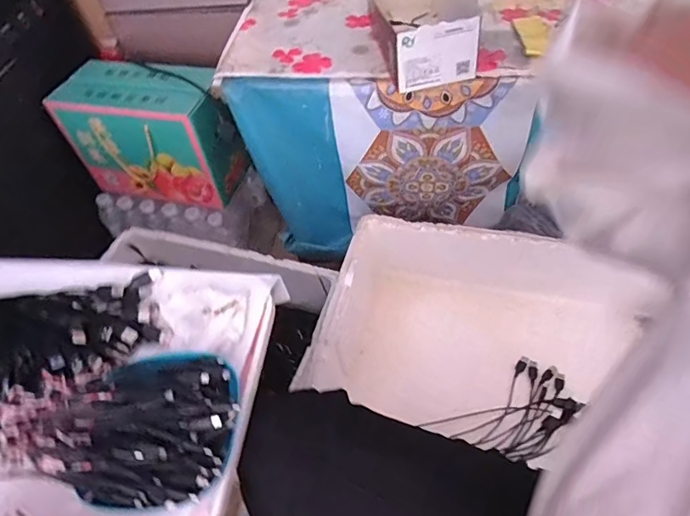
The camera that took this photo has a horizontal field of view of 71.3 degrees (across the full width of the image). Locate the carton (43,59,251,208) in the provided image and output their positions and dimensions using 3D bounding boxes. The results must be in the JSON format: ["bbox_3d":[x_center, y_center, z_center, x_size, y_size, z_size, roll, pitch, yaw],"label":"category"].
[{"bbox_3d":[-0.393,-0.262,1.036,0.370,0.240,0.148,10,53,14],"label":"carton"}]

